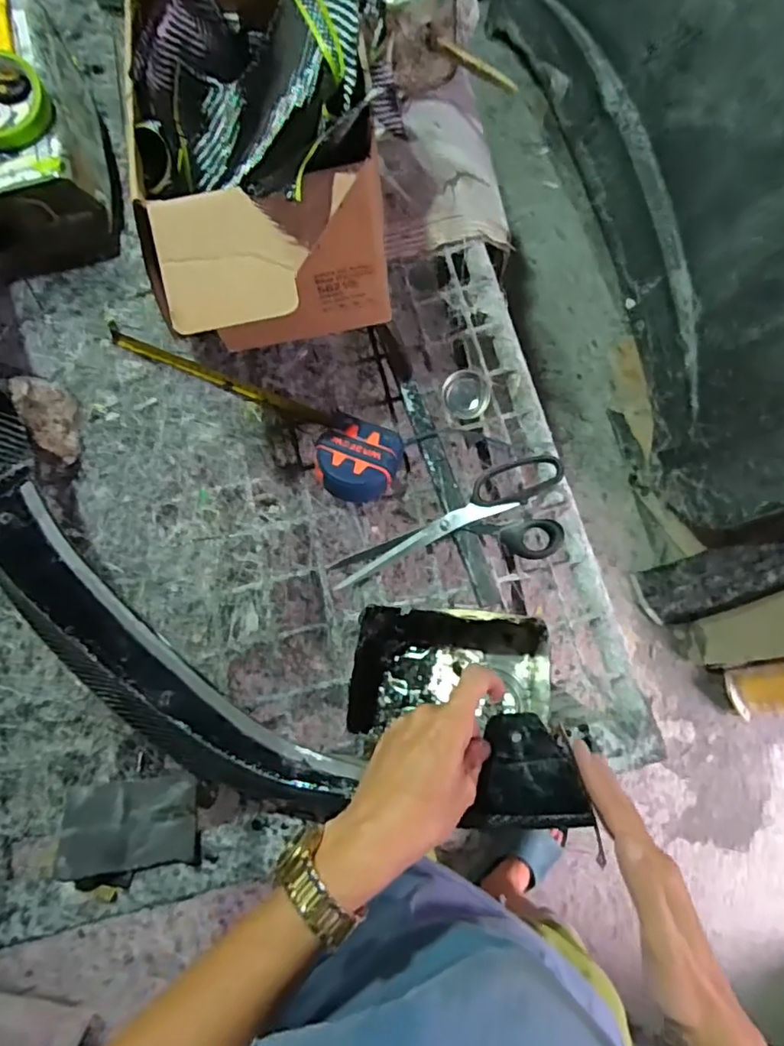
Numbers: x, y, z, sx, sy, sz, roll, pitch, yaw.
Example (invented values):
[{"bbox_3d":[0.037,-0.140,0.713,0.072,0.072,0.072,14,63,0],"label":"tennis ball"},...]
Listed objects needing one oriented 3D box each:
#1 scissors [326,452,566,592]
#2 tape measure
[{"bbox_3d":[0.055,0.009,0.550,0.231,0.017,0.092,-18,79,10],"label":"scissors"},{"bbox_3d":[-0.158,-0.116,0.587,0.350,0.058,0.078,24,81,5],"label":"tape measure"}]

